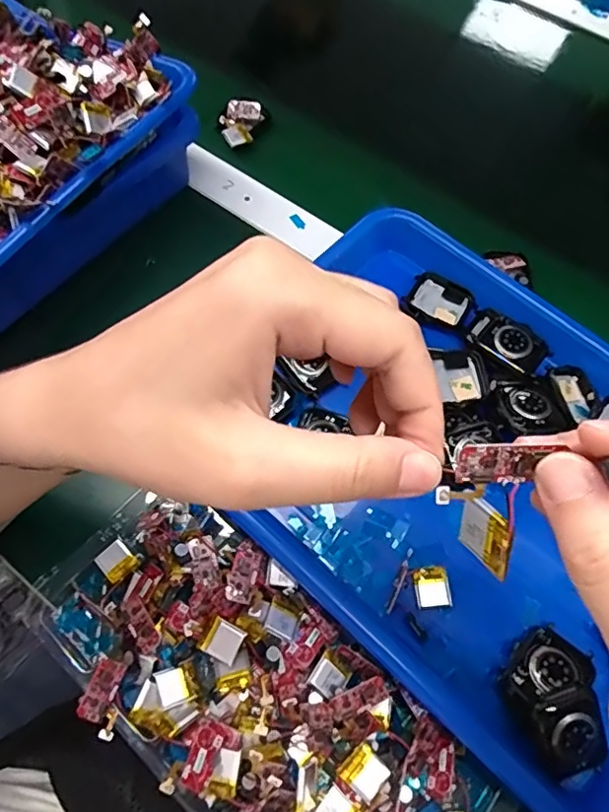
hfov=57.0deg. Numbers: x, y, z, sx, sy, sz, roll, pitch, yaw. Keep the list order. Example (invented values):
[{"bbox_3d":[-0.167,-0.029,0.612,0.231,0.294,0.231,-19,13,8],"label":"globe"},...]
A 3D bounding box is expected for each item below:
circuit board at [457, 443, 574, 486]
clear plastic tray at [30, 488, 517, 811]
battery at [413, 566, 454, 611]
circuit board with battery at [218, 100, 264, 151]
[{"bbox_3d":[0.055,0.016,0.152,0.027,0.014,0.004,-1,35,6],"label":"circuit board"},{"bbox_3d":[-0.024,0.154,0.294,0.266,0.035,0.116,38,68,14],"label":"clear plastic tray"},{"bbox_3d":[0.072,0.101,0.314,0.019,0.004,0.021,-4,64,-5],"label":"battery"},{"bbox_3d":[-0.054,-0.247,0.490,0.037,0.009,0.052,-2,64,-4],"label":"circuit board with battery"}]

